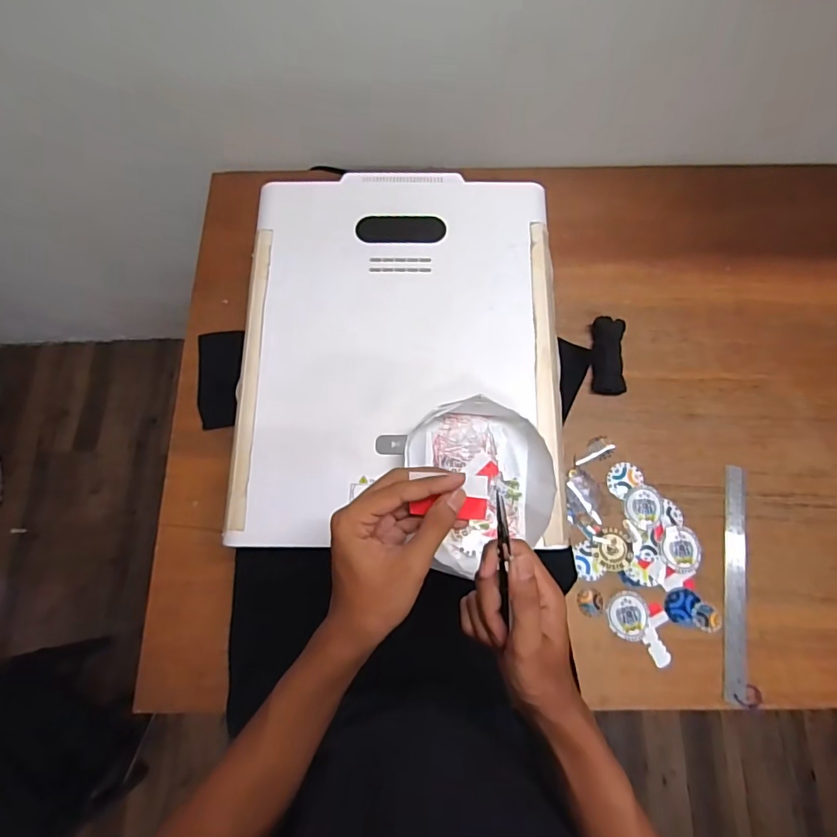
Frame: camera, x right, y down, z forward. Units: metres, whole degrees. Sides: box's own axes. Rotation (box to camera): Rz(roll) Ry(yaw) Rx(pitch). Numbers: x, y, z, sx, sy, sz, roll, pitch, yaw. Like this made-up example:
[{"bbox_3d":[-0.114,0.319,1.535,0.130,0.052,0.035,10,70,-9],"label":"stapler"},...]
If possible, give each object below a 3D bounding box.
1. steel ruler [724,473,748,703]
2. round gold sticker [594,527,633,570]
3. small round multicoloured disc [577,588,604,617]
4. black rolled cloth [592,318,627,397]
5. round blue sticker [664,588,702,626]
[{"bbox_3d":[0.451,0.226,0.702,0.032,0.008,0.314,9,74,4],"label":"steel ruler"},{"bbox_3d":[0.283,0.189,0.720,0.057,0.004,0.059,0,73,1],"label":"round gold sticker"},{"bbox_3d":[0.243,0.260,0.699,0.036,0.004,0.036,0,73,1],"label":"small round multicoloured disc"},{"bbox_3d":[0.304,-0.099,0.792,0.047,0.027,0.126,4,73,2],"label":"black rolled cloth"},{"bbox_3d":[0.369,0.262,0.697,0.043,0.004,0.048,25,75,8],"label":"round blue sticker"}]

